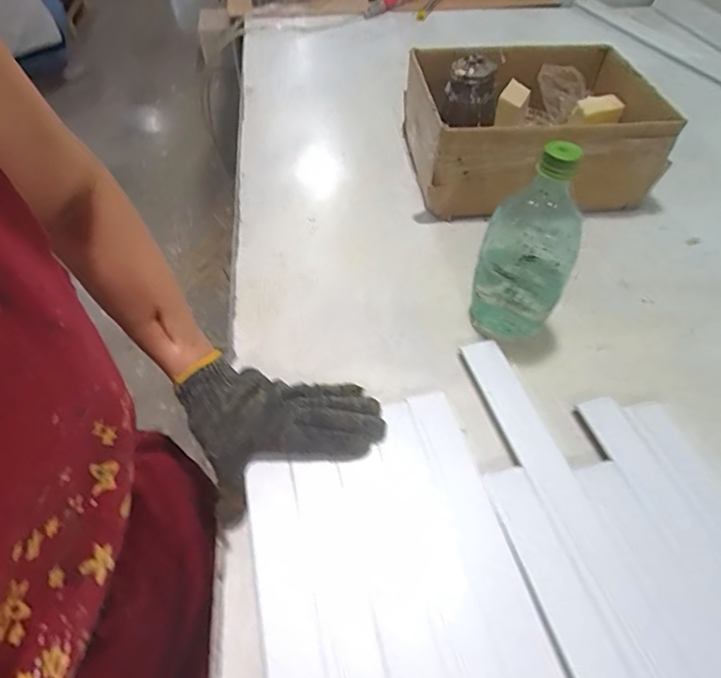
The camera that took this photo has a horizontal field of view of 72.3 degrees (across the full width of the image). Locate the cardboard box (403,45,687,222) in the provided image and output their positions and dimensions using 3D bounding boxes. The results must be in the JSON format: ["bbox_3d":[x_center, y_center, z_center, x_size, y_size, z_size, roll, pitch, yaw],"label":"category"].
[{"bbox_3d":[0.237,-0.302,0.703,0.320,0.172,0.279,-8,51,-8],"label":"cardboard box"}]

